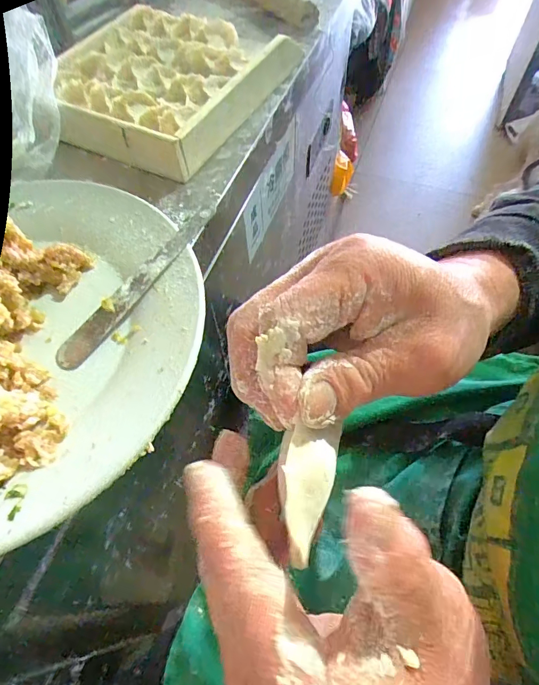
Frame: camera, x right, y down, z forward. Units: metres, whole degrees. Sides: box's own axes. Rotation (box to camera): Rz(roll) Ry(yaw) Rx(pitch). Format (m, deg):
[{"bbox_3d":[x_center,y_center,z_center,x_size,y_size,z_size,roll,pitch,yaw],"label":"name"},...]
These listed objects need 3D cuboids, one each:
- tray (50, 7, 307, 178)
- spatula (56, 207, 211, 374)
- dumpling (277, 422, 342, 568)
[{"bbox_3d":[-0.109,-0.285,0.449,0.212,0.040,0.237,27,64,16],"label":"tray"},{"bbox_3d":[-0.092,-0.042,0.302,0.018,0.004,0.150,35,76,19],"label":"spatula"},{"bbox_3d":[0.013,0.054,0.161,0.022,0.018,0.052,10,60,8],"label":"dumpling"}]

